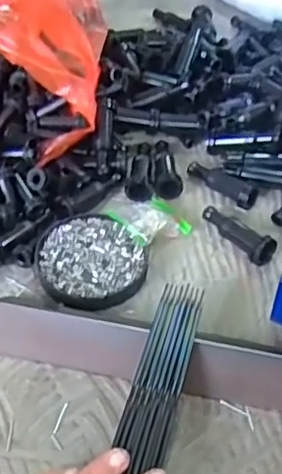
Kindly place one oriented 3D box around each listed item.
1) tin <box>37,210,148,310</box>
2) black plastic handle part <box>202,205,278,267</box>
[{"bbox_3d":[-0.040,0.017,0.467,0.079,0.012,0.086,0,47,0],"label":"tin"},{"bbox_3d":[0.077,-0.006,0.486,0.022,0.024,0.069,-24,51,-20],"label":"black plastic handle part"}]

